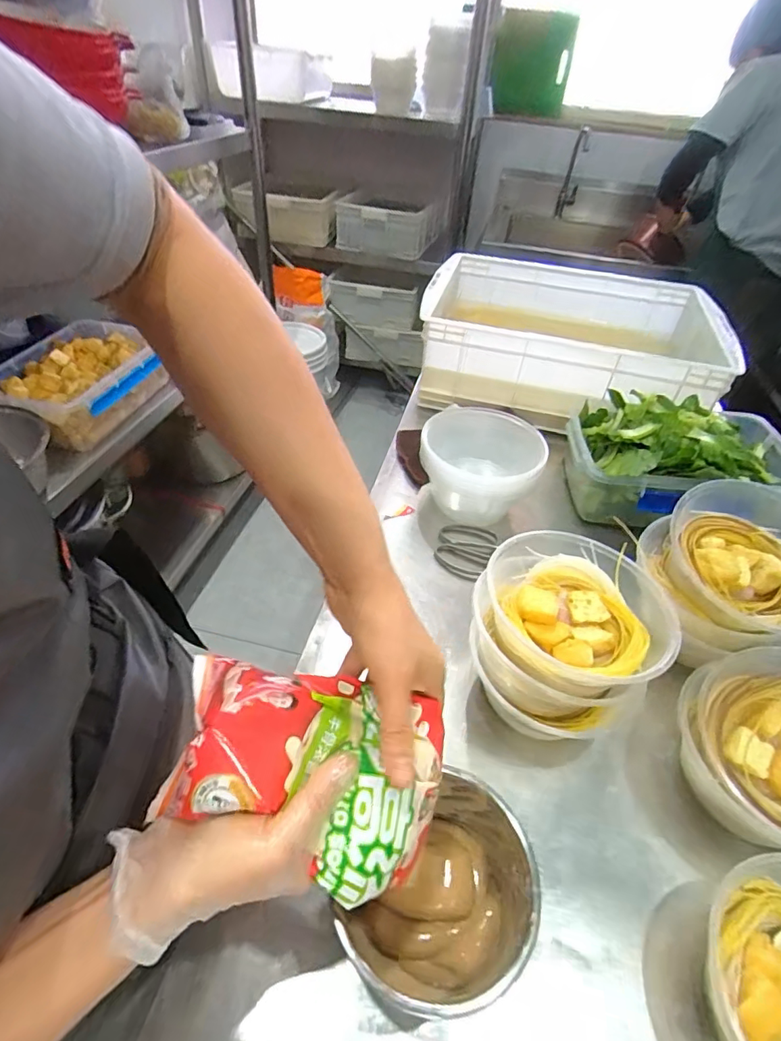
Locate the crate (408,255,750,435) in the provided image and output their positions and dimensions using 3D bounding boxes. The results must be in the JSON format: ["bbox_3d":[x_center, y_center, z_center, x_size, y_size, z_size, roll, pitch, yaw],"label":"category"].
[{"bbox_3d":[0.329,-0.353,0.968,0.528,0.133,0.404,14,44,9],"label":"crate"}]

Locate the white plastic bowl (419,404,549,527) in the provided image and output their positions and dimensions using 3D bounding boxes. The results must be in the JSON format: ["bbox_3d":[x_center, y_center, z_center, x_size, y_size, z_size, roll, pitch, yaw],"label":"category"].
[{"bbox_3d":[0.124,-0.073,0.722,0.164,0.099,0.166,3,43,-2],"label":"white plastic bowl"}]

